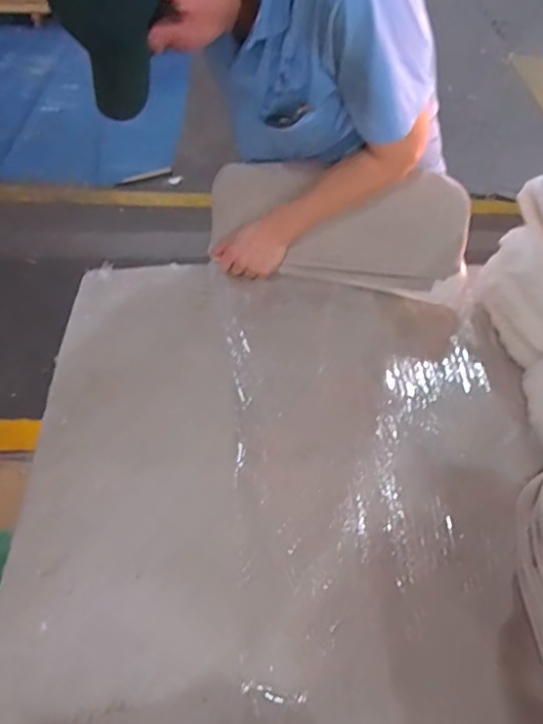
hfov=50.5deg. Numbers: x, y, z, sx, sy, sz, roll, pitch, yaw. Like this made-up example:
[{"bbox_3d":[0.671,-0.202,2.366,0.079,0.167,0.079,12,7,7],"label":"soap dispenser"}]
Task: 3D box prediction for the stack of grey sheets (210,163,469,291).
[{"bbox_3d":[0.102,-0.232,0.990,0.436,0.194,0.033,9,28,16],"label":"stack of grey sheets"}]

